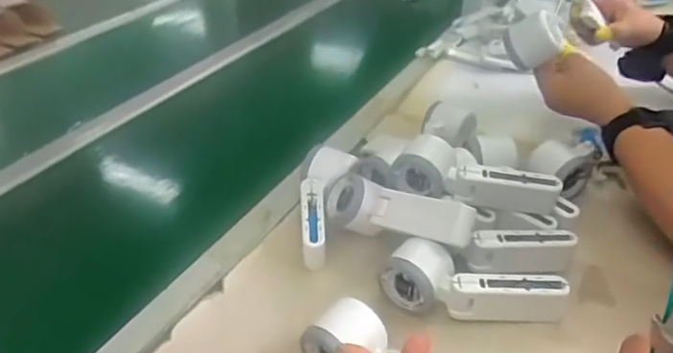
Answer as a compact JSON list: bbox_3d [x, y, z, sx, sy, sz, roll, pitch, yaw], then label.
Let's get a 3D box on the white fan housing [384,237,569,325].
[{"bbox_3d":[0.127,0.101,0.521,0.164,0.055,0.055,8,36,14],"label":"white fan housing"}]

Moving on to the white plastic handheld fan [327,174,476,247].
[{"bbox_3d":[0.065,0.037,0.570,0.163,0.055,0.036,9,-5,39],"label":"white plastic handheld fan"}]

